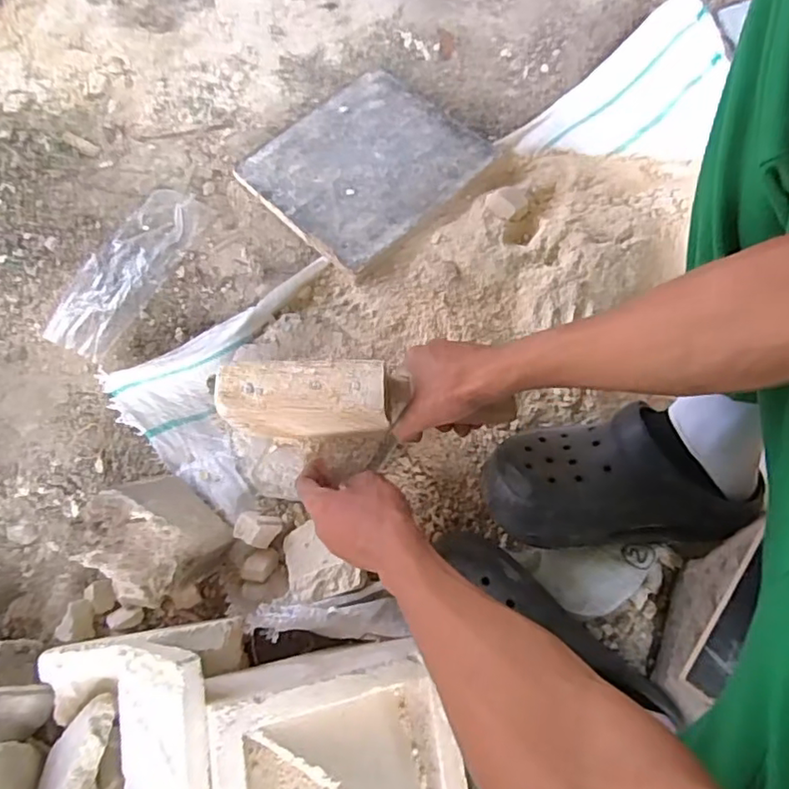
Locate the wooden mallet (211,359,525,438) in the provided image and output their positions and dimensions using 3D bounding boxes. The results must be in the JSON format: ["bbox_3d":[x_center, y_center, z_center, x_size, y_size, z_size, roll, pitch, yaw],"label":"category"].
[{"bbox_3d":[-0.022,0.005,0.506,0.249,0.045,0.058,2,74,-7],"label":"wooden mallet"}]

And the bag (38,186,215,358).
[{"bbox_3d":[-0.326,-0.157,0.731,0.087,0.023,0.241,26,76,8],"label":"bag"}]

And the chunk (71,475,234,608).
[{"bbox_3d":[-0.233,0.138,0.577,0.111,0.074,0.101,41,79,12],"label":"chunk"}]

